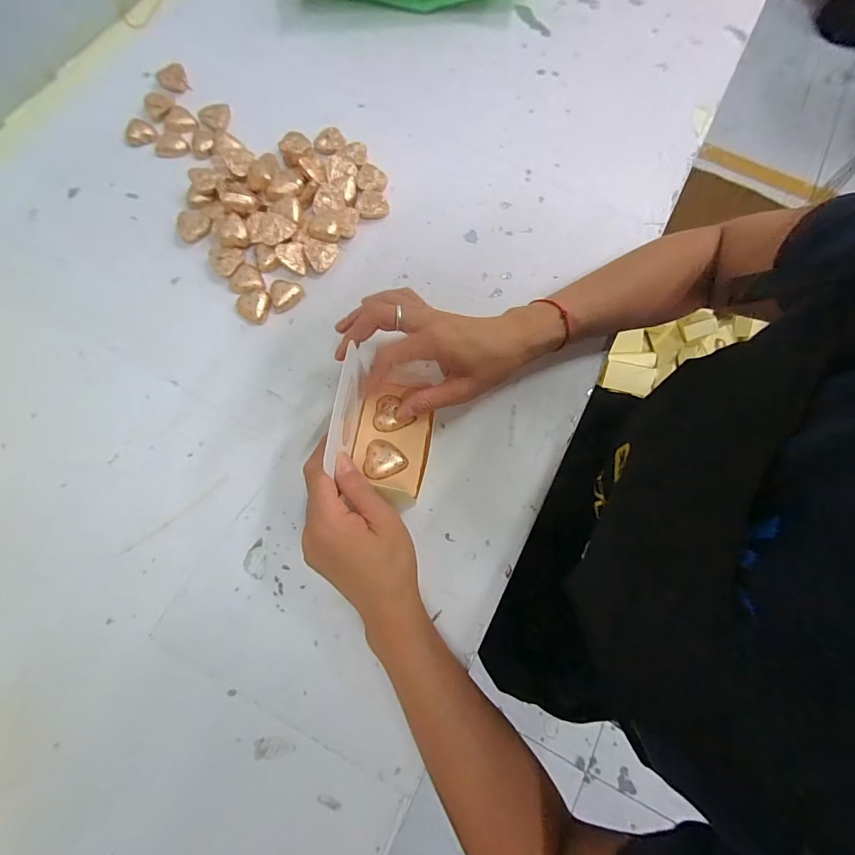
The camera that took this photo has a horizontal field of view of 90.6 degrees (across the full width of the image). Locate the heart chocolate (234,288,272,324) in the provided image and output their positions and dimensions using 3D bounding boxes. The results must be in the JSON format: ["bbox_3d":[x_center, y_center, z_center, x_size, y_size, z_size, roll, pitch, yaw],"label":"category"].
[{"bbox_3d":[-0.165,-0.116,0.405,0.033,0.014,0.032,1,73,-2],"label":"heart chocolate"}]

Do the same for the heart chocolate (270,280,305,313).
[{"bbox_3d":[-0.136,-0.129,0.411,0.031,0.010,0.029,-9,74,-5],"label":"heart chocolate"}]

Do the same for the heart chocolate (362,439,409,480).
[{"bbox_3d":[-0.033,0.026,0.340,0.034,0.008,0.030,7,73,0],"label":"heart chocolate"}]

